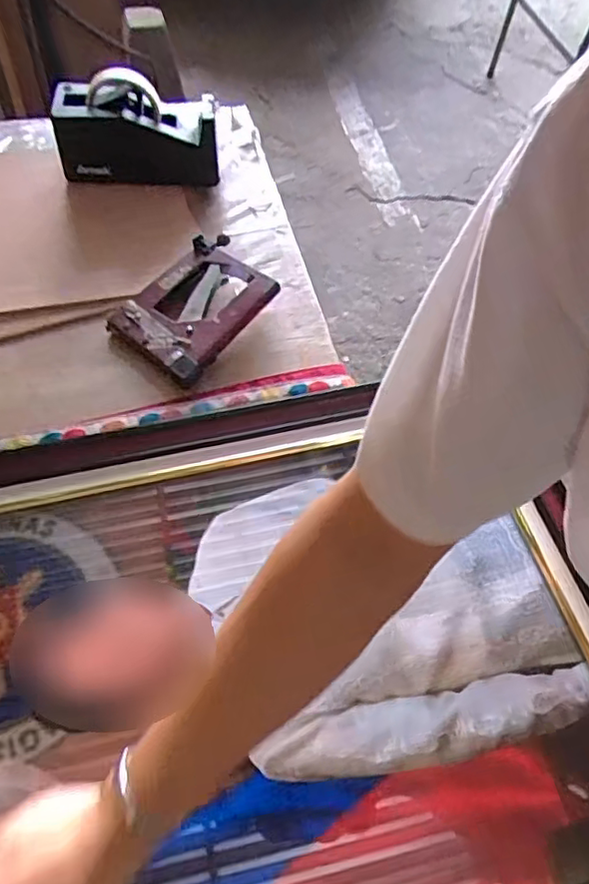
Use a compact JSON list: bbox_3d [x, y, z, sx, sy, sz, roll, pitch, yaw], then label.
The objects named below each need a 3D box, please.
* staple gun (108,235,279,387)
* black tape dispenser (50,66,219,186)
[{"bbox_3d":[-0.110,-0.155,0.682,0.129,0.038,0.169,35,63,15],"label":"staple gun"},{"bbox_3d":[-0.201,-0.399,0.782,0.200,0.125,0.062,-4,60,-7],"label":"black tape dispenser"}]

